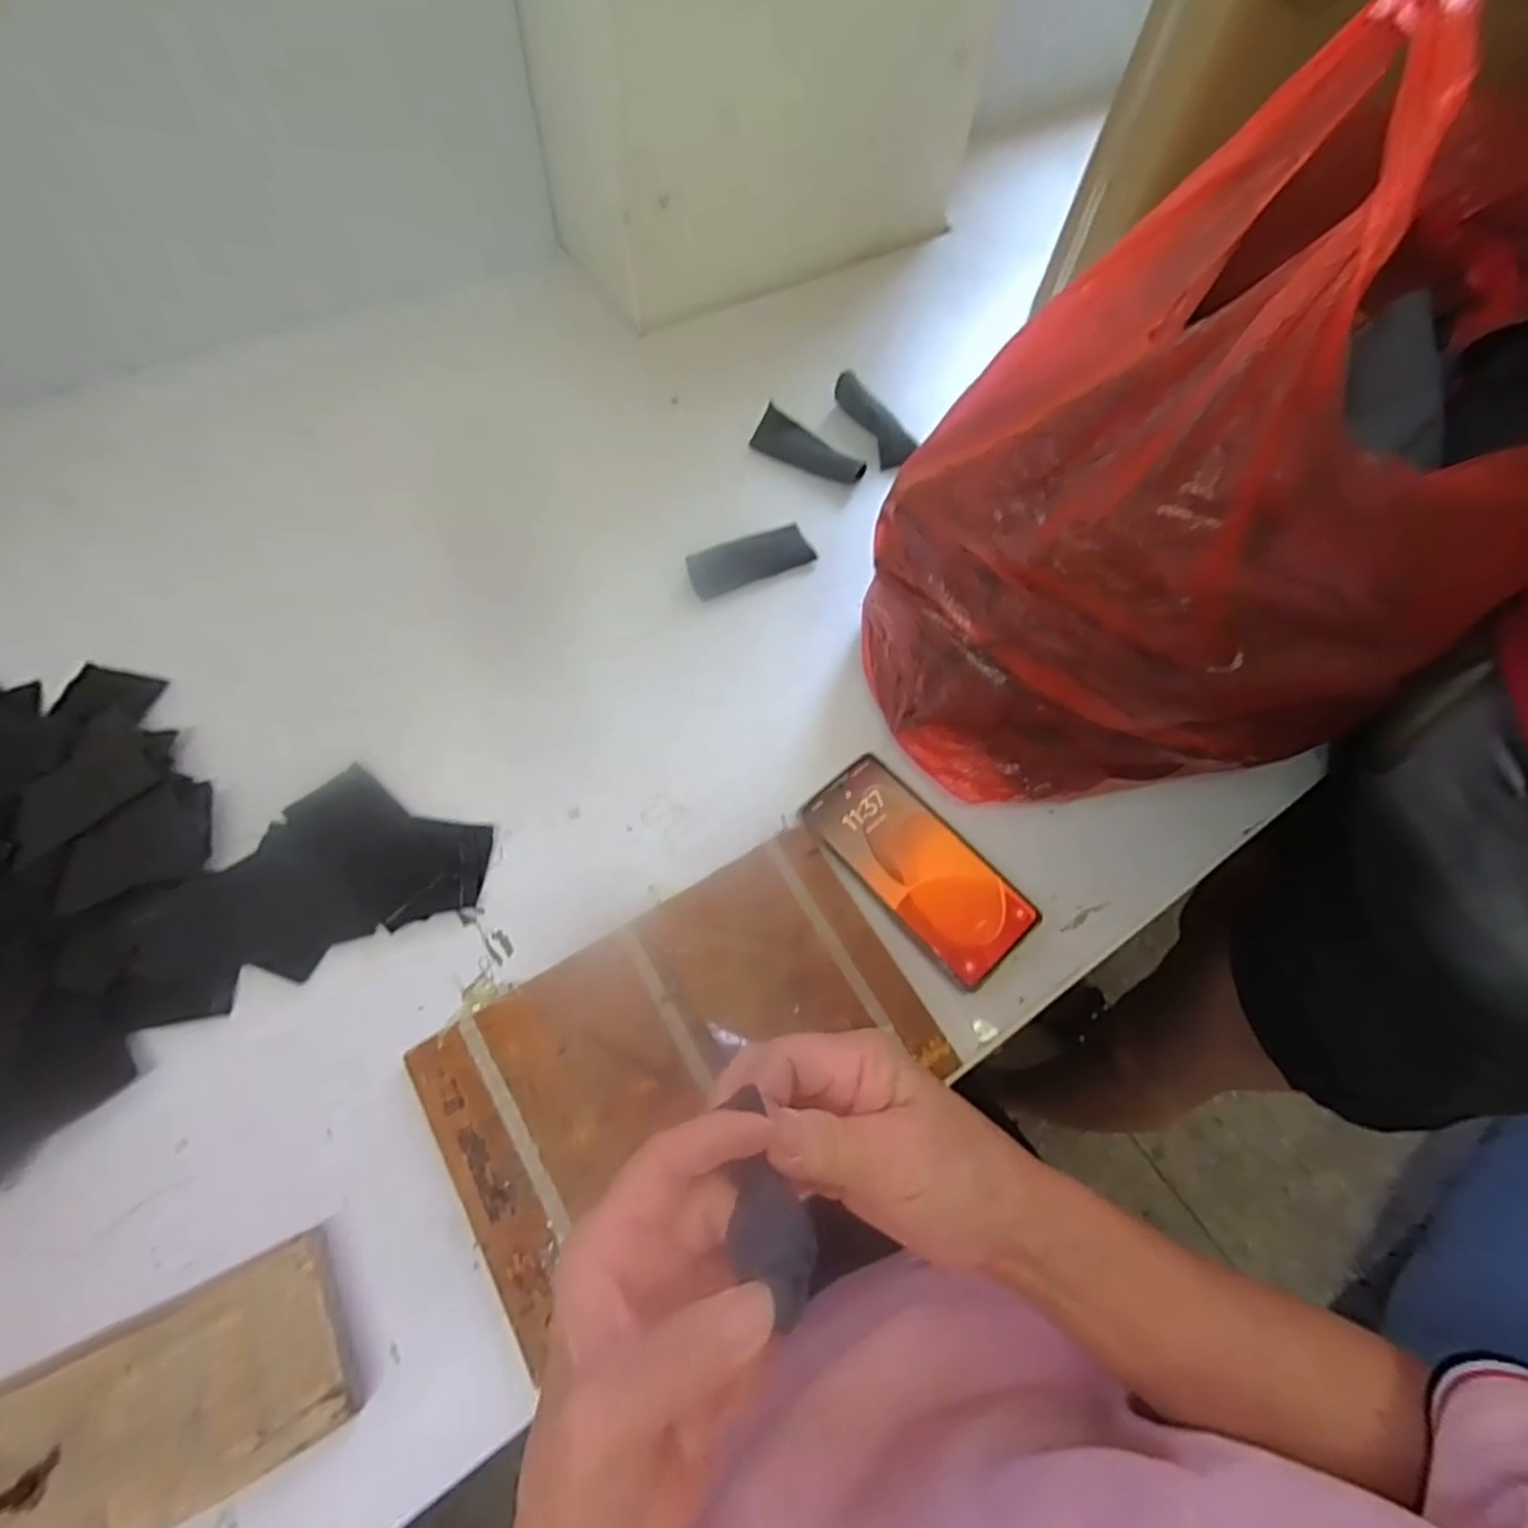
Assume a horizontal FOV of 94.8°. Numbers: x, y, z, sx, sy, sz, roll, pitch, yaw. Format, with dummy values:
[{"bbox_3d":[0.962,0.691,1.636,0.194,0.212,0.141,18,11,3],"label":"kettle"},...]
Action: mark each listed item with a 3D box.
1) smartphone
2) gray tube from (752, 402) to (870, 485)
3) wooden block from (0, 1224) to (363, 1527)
[{"bbox_3d":[0.102,0.066,0.467,0.075,0.004,0.158,-38,72,-20],"label":"smartphone"},{"bbox_3d":[0.040,-0.282,0.627,0.101,0.025,0.034,30,64,10],"label":"gray tube"},{"bbox_3d":[-0.328,0.318,0.314,0.255,0.026,0.087,-22,67,-14],"label":"wooden block"}]

